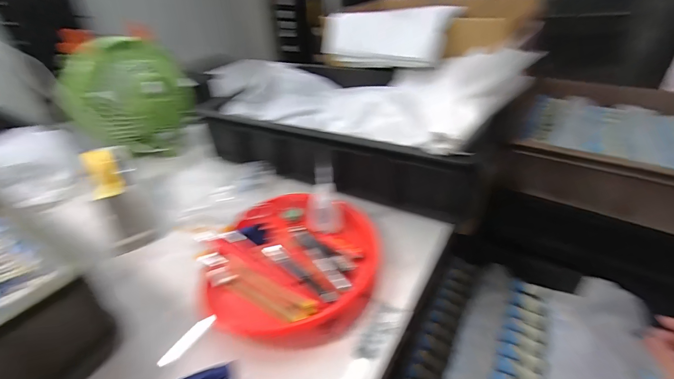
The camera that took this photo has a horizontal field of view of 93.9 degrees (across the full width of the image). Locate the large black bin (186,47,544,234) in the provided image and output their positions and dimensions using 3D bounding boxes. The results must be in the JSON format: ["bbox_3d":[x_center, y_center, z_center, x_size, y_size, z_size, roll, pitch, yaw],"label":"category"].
[{"bbox_3d":[0.045,-0.173,0.688,0.550,0.162,0.392,20,41,31],"label":"large black bin"}]

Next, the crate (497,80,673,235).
[{"bbox_3d":[0.692,-0.050,0.631,0.592,0.121,0.404,23,43,33],"label":"crate"}]

